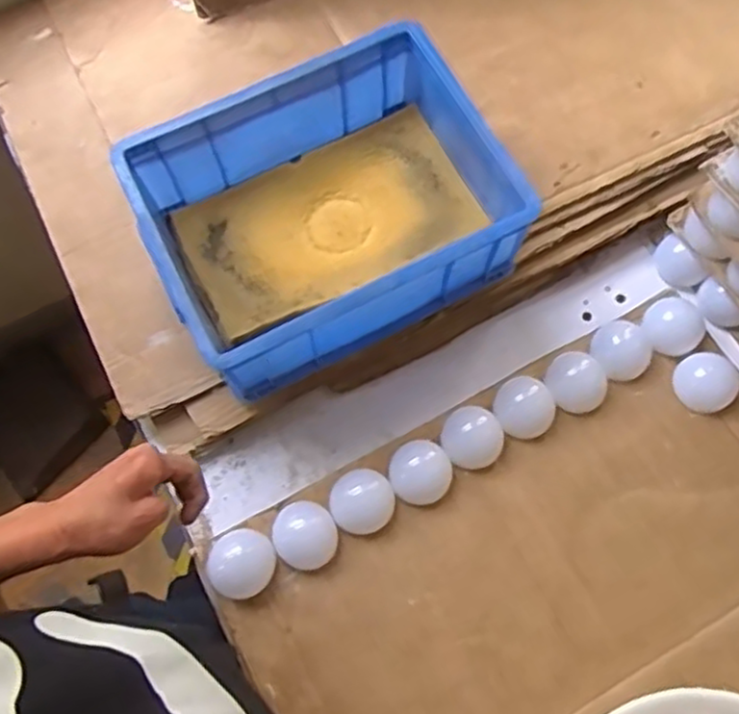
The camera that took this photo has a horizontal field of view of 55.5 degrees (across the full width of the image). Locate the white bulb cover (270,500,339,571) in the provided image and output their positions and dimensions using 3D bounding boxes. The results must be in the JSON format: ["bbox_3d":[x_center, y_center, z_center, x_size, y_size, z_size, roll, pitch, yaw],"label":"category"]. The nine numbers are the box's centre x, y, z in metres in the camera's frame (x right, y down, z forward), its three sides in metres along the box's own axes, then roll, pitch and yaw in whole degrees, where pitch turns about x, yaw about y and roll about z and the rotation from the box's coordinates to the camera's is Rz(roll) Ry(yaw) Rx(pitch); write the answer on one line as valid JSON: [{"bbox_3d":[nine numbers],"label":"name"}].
[{"bbox_3d":[-0.064,0.179,0.705,0.060,0.027,0.064,-30,71,-10],"label":"white bulb cover"}]

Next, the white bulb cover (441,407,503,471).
[{"bbox_3d":[0.107,0.086,0.740,0.063,0.033,0.063,-27,71,-9],"label":"white bulb cover"}]

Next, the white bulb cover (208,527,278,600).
[{"bbox_3d":[-0.128,0.207,0.705,0.066,0.025,0.063,-30,71,-10],"label":"white bulb cover"}]

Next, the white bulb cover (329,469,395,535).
[{"bbox_3d":[-0.008,0.150,0.723,0.064,0.031,0.061,-31,71,-11],"label":"white bulb cover"}]

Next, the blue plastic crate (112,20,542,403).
[{"bbox_3d":[-0.045,-0.144,0.721,0.339,0.138,0.255,-26,70,-9],"label":"blue plastic crate"}]

